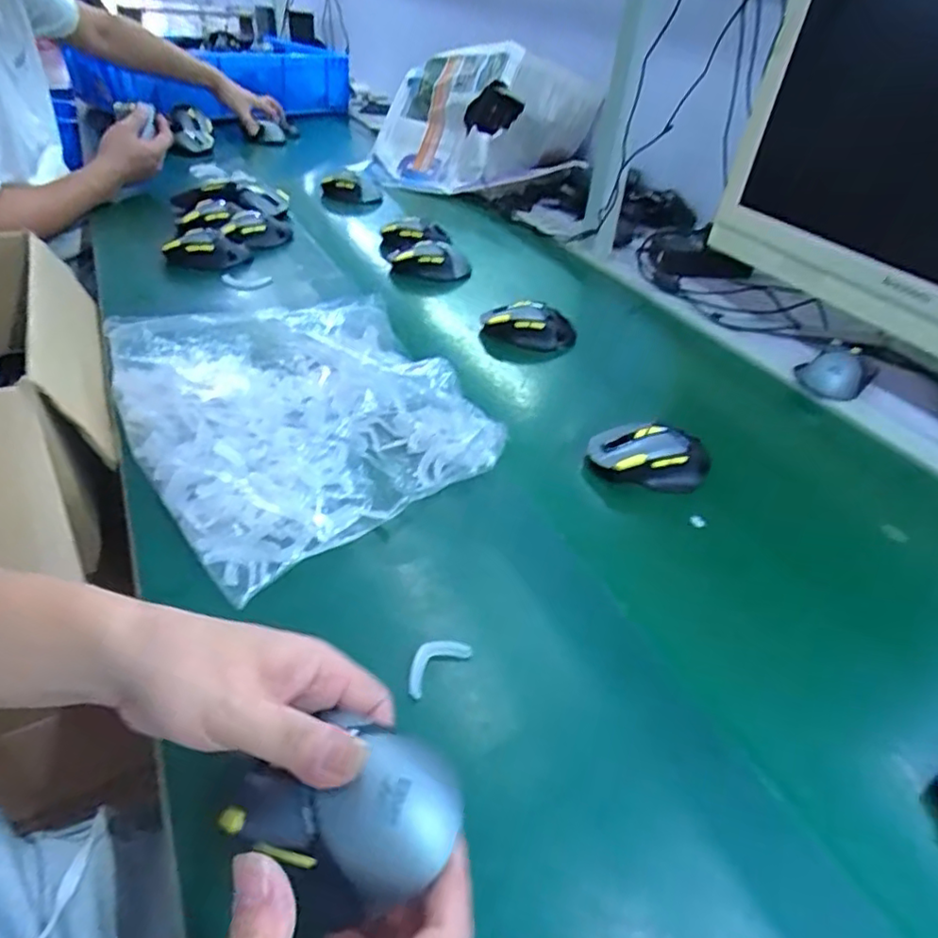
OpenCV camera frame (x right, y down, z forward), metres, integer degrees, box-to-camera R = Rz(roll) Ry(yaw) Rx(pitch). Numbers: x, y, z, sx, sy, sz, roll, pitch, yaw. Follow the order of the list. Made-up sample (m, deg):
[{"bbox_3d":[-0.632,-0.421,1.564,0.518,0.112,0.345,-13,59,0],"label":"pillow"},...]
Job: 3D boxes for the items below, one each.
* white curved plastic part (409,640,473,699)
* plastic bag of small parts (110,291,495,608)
[{"bbox_3d":[-0.022,0.122,0.381,0.048,0.013,0.020,-33,47,-30],"label":"white curved plastic part"},{"bbox_3d":[-0.159,-0.072,0.555,0.286,0.065,0.329,-29,45,-26],"label":"plastic bag of small parts"}]

